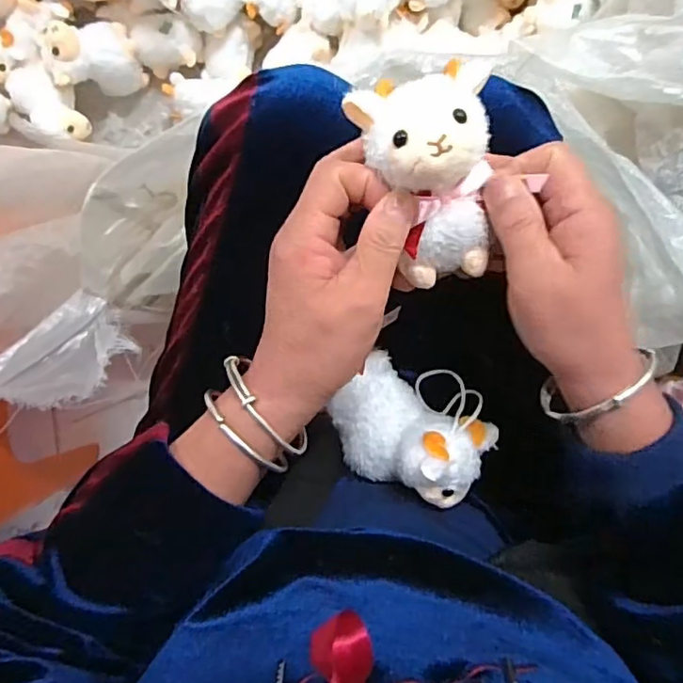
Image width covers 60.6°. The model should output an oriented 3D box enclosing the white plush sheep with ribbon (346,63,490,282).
[{"bbox_3d":[0.045,-0.078,0.284,0.062,0.051,0.100,-13,99,0],"label":"white plush sheep with ribbon"}]

